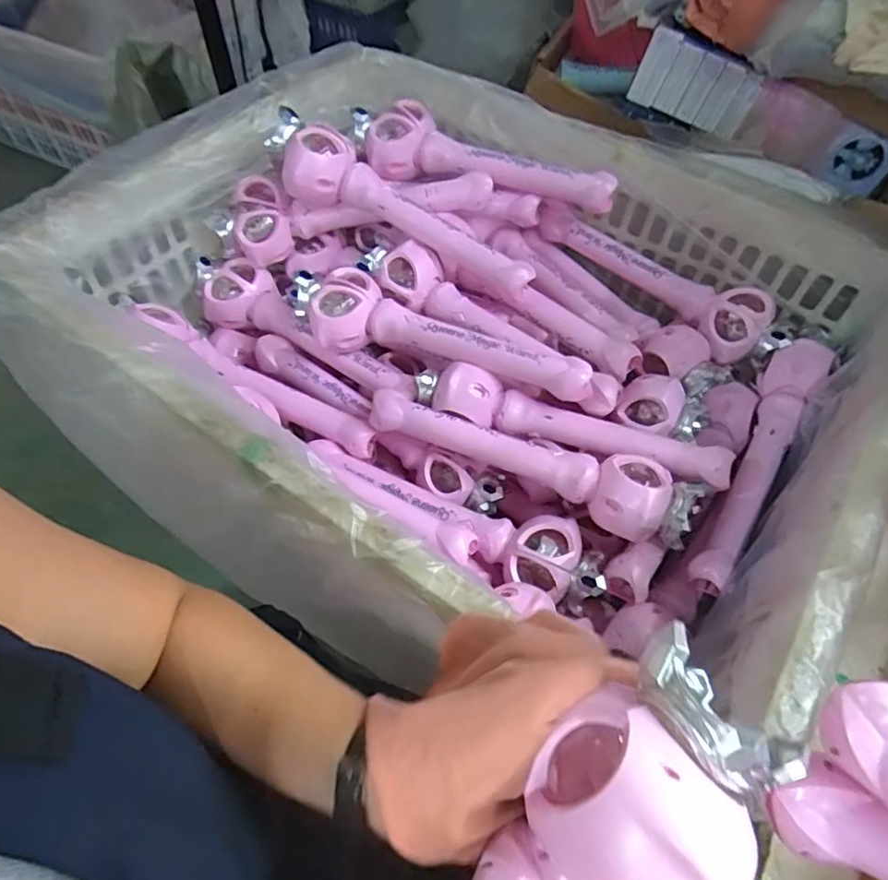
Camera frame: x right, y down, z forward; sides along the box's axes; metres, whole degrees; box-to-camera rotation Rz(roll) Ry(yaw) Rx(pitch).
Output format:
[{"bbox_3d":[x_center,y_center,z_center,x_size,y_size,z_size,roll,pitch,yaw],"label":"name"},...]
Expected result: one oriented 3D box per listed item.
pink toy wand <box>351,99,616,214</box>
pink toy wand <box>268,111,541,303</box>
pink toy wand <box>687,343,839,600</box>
[{"bbox_3d":[0.047,-0.374,0.775,0.360,0.057,0.074,15,56,8],"label":"pink toy wand"},{"bbox_3d":[-0.058,-0.270,0.717,0.353,0.073,0.072,29,57,-7],"label":"pink toy wand"},{"bbox_3d":[0.356,0.022,0.658,0.056,0.069,0.324,27,73,15],"label":"pink toy wand"}]

